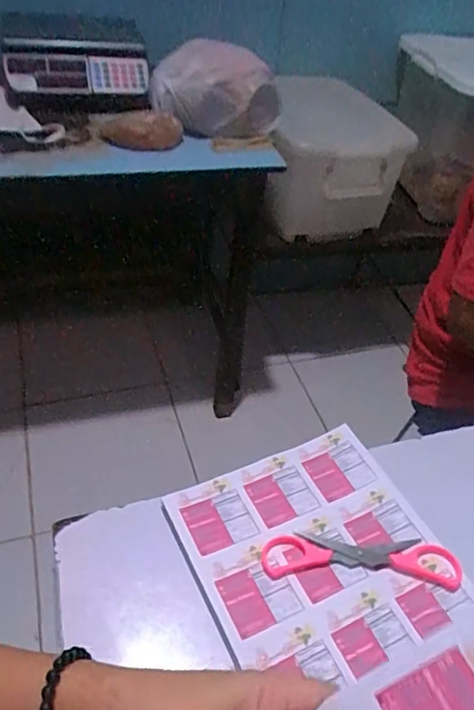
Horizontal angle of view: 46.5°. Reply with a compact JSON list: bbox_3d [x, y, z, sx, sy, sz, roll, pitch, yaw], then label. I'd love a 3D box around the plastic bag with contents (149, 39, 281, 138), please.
[{"bbox_3d":[-0.041,-0.507,1.041,0.248,0.152,0.163,4,43,-2],"label":"plastic bag with contents"}]

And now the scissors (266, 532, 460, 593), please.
[{"bbox_3d":[0.107,0.176,0.476,0.167,0.007,0.041,5,43,-1],"label":"scissors"}]

